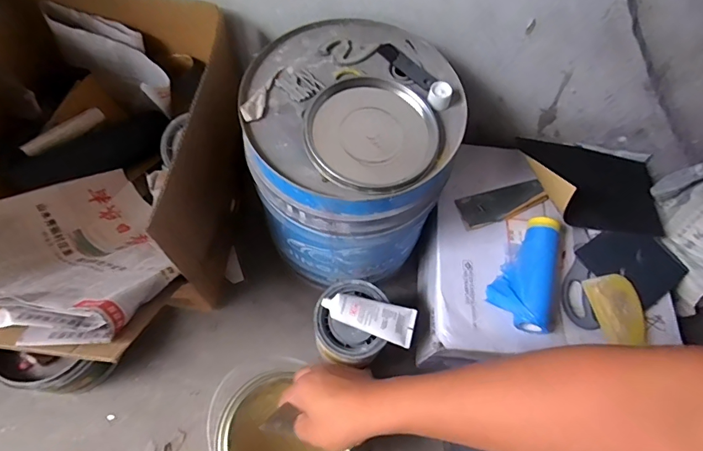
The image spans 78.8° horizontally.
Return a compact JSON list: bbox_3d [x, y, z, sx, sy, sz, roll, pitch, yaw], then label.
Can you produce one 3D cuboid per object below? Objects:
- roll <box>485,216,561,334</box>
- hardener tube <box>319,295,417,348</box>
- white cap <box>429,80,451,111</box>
[{"bbox_3d":[0.241,0.060,0.583,0.084,0.044,0.163,17,63,5],"label":"roll"},{"bbox_3d":[0.024,0.122,0.576,0.125,0.032,0.050,14,62,3],"label":"hardener tube"},{"bbox_3d":[0.101,-0.149,0.489,0.025,0.021,0.024,2,62,-3],"label":"white cap"}]

